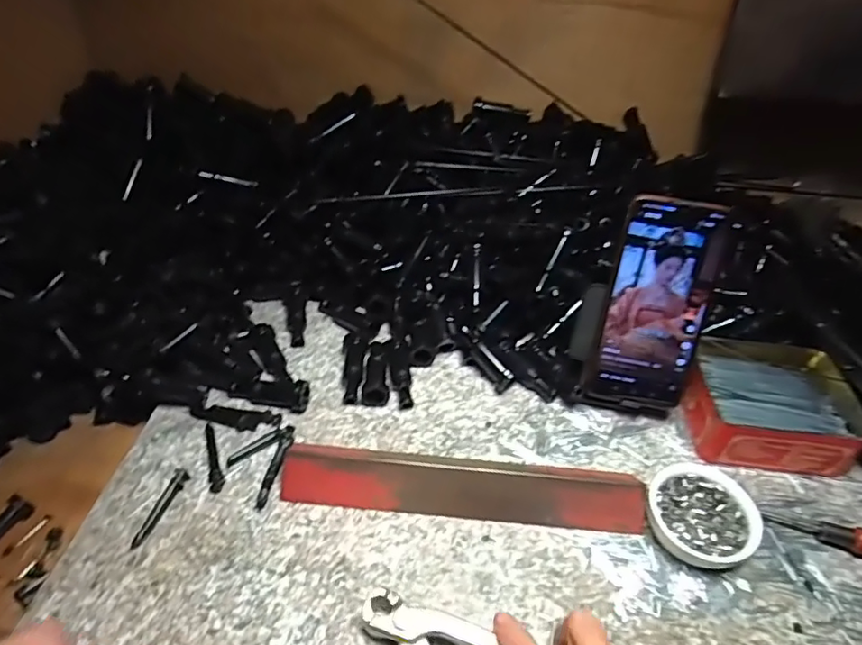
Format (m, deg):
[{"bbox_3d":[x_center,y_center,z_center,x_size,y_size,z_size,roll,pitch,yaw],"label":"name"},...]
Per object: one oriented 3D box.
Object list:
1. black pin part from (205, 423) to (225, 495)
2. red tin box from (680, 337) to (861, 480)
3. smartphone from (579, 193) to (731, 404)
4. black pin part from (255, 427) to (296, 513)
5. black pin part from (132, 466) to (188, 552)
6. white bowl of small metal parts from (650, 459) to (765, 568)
[{"bbox_3d":[-0.164,0.101,0.423,0.010,0.004,0.060,-13,45,-18],"label":"black pin part"},{"bbox_3d":[0.279,0.064,0.472,0.128,0.041,0.117,7,42,4],"label":"red tin box"},{"bbox_3d":[0.176,-0.011,0.441,0.075,0.165,0.014,12,18,9],"label":"smartphone"},{"bbox_3d":[-0.115,0.107,0.420,0.012,0.007,0.068,7,42,4],"label":"black pin part"},{"bbox_3d":[-0.186,0.128,0.389,0.013,0.004,0.060,10,43,7],"label":"black pin part"},{"bbox_3d":[0.190,0.138,0.400,0.071,0.026,0.072,2,42,-2],"label":"white bowl of small metal parts"}]

